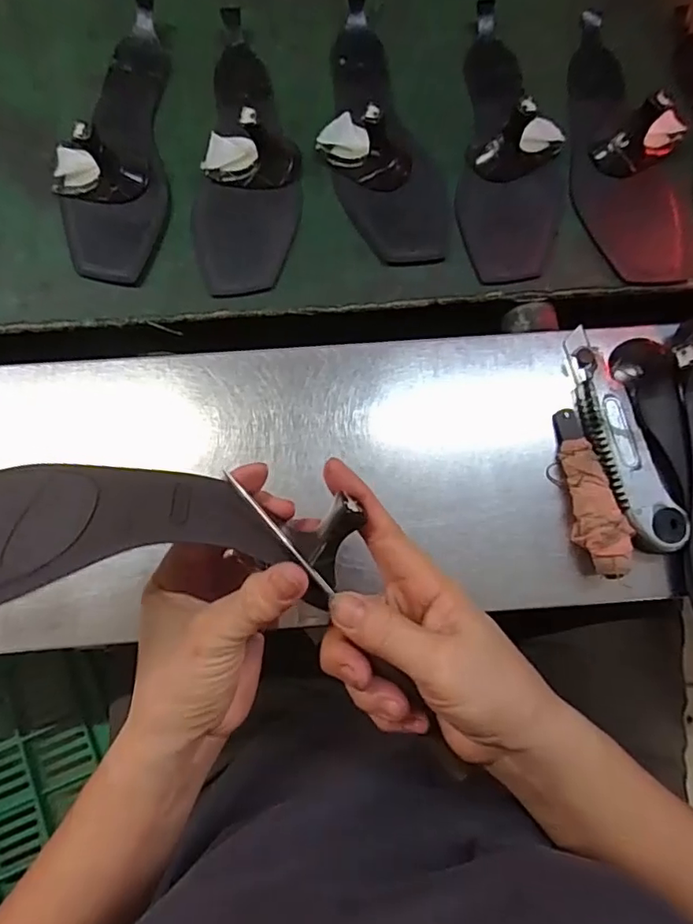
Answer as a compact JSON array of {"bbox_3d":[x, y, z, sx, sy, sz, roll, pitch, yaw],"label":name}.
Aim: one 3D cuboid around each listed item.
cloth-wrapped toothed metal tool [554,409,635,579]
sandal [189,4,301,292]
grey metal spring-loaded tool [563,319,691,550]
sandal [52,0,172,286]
[{"bbox_3d":[0.166,0.019,0.371,0.029,0.029,0.113,-7,80,-2],"label":"cloth-wrapped toothed metal tool"},{"bbox_3d":[-0.075,-0.253,0.428,0.079,0.047,0.242,5,79,0],"label":"sandal"},{"bbox_3d":[0.186,-0.017,0.381,0.038,0.022,0.158,-20,80,-4],"label":"grey metal spring-loaded tool"},{"bbox_3d":[-0.186,-0.262,0.429,0.086,0.042,0.248,-1,79,-1],"label":"sandal"}]

